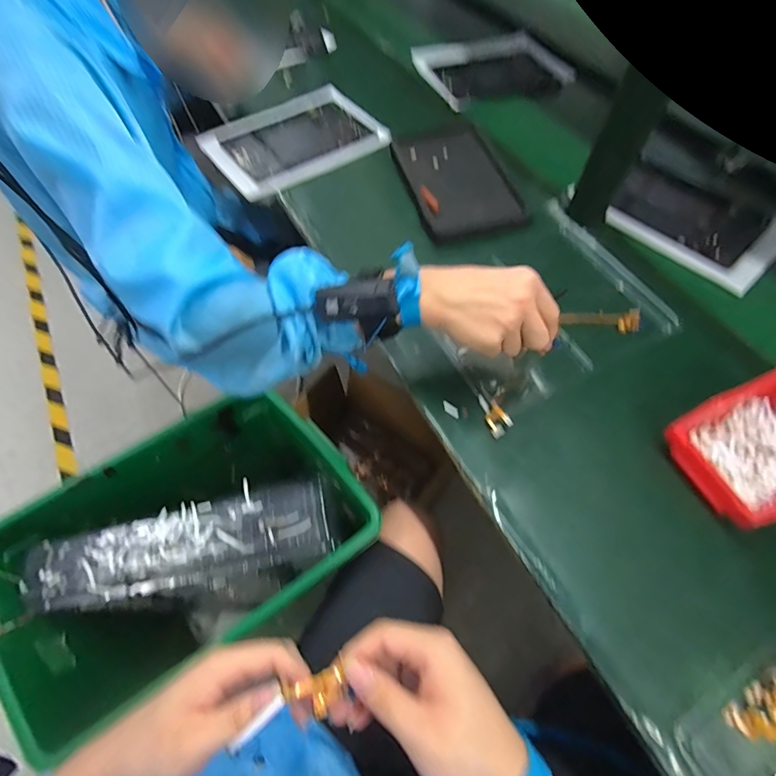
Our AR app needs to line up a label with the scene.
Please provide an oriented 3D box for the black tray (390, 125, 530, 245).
[{"bbox_3d":[0.104,-0.318,0.636,0.152,0.028,0.249,-12,61,-7],"label":"black tray"}]

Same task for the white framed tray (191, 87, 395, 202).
[{"bbox_3d":[-0.153,-0.439,0.716,0.312,0.030,0.223,-32,65,-17],"label":"white framed tray"}]

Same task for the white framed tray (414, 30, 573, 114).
[{"bbox_3d":[0.224,-0.679,0.862,0.308,0.022,0.226,-21,63,-12],"label":"white framed tray"}]

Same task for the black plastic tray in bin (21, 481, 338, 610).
[{"bbox_3d":[-0.276,0.227,0.560,0.408,0.049,0.126,-12,61,-7],"label":"black plastic tray in bin"}]

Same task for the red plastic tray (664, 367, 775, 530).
[{"bbox_3d":[0.361,0.056,0.393,0.146,0.075,0.104,-20,62,-11],"label":"red plastic tray"}]

